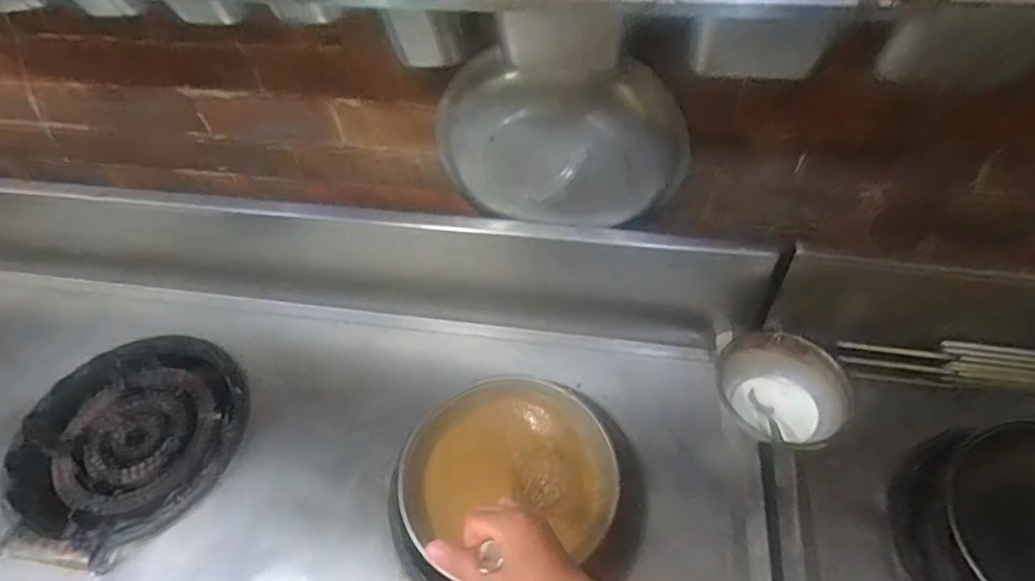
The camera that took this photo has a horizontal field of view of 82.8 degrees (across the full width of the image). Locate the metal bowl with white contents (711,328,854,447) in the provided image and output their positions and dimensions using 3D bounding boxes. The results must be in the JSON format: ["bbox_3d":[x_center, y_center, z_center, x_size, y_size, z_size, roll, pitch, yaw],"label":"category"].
[{"bbox_3d":[0.361,0.146,0.826,0.160,0.077,0.174,-25,54,-16],"label":"metal bowl with white contents"}]

